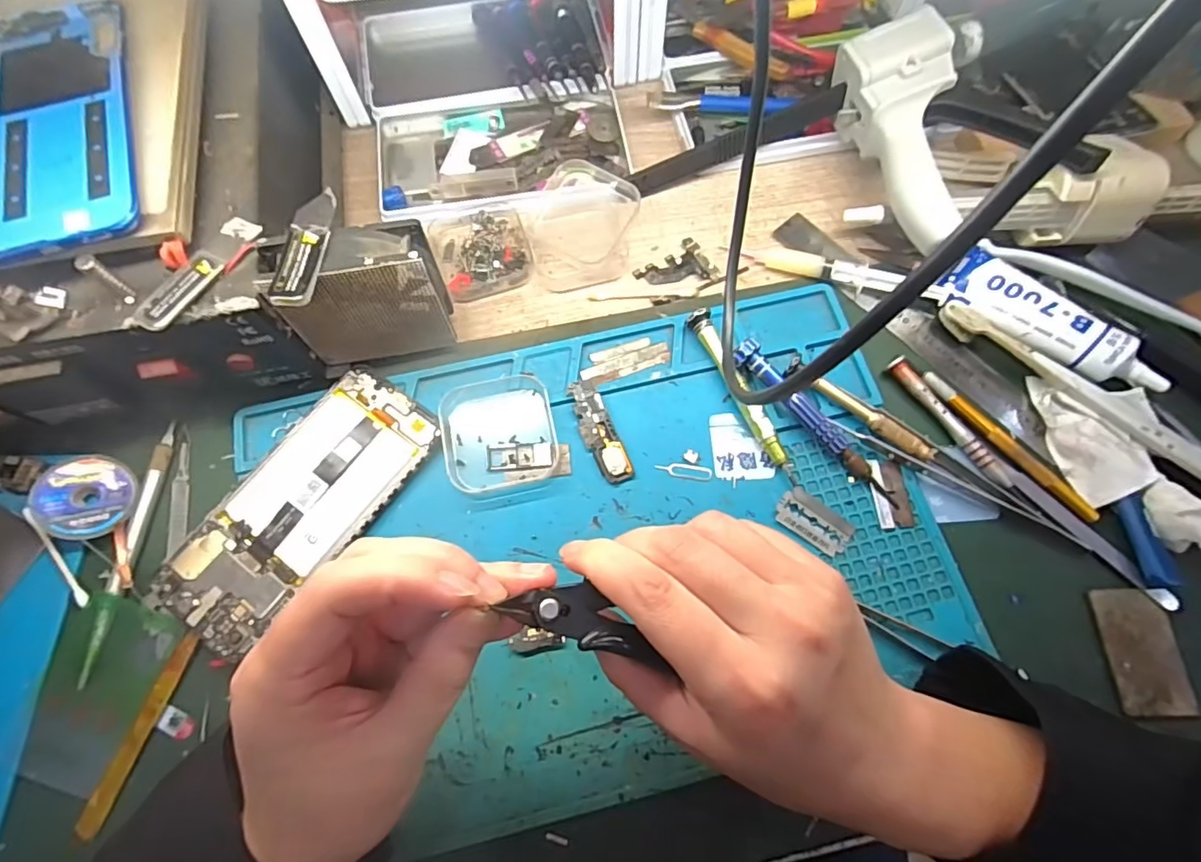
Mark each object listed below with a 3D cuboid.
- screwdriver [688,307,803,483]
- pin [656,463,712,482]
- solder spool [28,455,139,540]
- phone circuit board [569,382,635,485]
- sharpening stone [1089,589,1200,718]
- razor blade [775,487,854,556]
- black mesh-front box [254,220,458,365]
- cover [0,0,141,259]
[{"bbox_3d":[0.085,-0.023,0.332,0.014,0.009,0.122,-23,72,-8],"label":"screwdriver"},{"bbox_3d":[0.049,0.023,0.322,0.033,0.004,0.009,10,79,4],"label":"pin"},{"bbox_3d":[-0.286,0.037,0.308,0.045,0.012,0.045,8,70,-24],"label":"solder spool"},{"bbox_3d":[-0.001,0.001,0.327,0.021,0.005,0.065,-24,72,-8],"label":"phone circuit board"},{"bbox_3d":[0.283,0.114,0.286,0.038,0.006,0.060,0,70,0],"label":"sharpening stone"},{"bbox_3d":[0.120,0.050,0.308,0.041,0.004,0.024,34,76,7],"label":"razor blade"},{"bbox_3d":[-0.128,-0.073,0.310,0.083,0.084,0.032,-13,71,-5],"label":"black mesh-front box"},{"bbox_3d":[-0.272,-0.153,0.275,0.078,0.008,0.164,-17,71,-7],"label":"cover"}]

